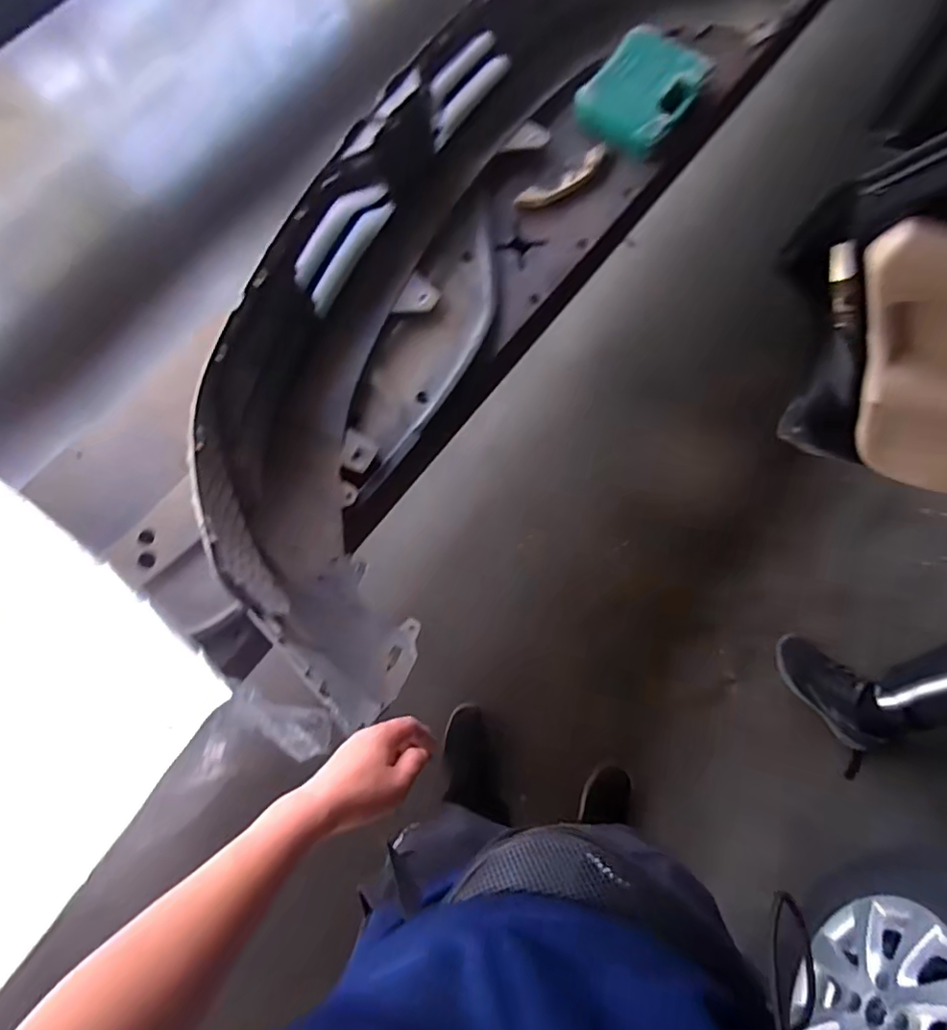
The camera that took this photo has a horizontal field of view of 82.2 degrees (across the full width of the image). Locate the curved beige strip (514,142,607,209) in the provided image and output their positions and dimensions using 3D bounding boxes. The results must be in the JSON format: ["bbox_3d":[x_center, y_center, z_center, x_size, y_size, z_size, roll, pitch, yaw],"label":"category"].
[{"bbox_3d":[0.186,-0.690,1.122,0.231,0.020,0.049,-35,76,-8],"label":"curved beige strip"}]

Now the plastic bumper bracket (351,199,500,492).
[{"bbox_3d":[-0.073,-0.338,1.007,0.169,0.034,0.630,23,76,8],"label":"plastic bumper bracket"}]

